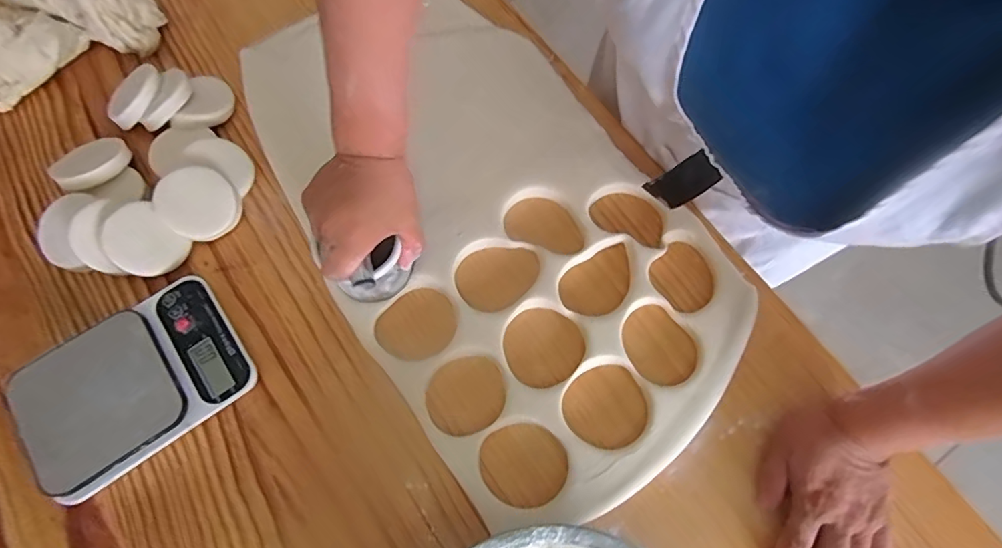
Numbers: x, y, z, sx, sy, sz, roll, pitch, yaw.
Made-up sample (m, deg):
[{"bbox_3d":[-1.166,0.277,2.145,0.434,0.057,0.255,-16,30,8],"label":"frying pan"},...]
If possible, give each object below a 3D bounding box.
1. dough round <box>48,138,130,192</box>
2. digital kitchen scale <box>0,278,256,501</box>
[{"bbox_3d":[-0.425,-0.116,0.536,0.071,0.011,0.067,-35,59,-28],"label":"dough round"},{"bbox_3d":[-0.322,0.092,0.456,0.171,0.038,0.137,-37,74,-14],"label":"digital kitchen scale"}]

